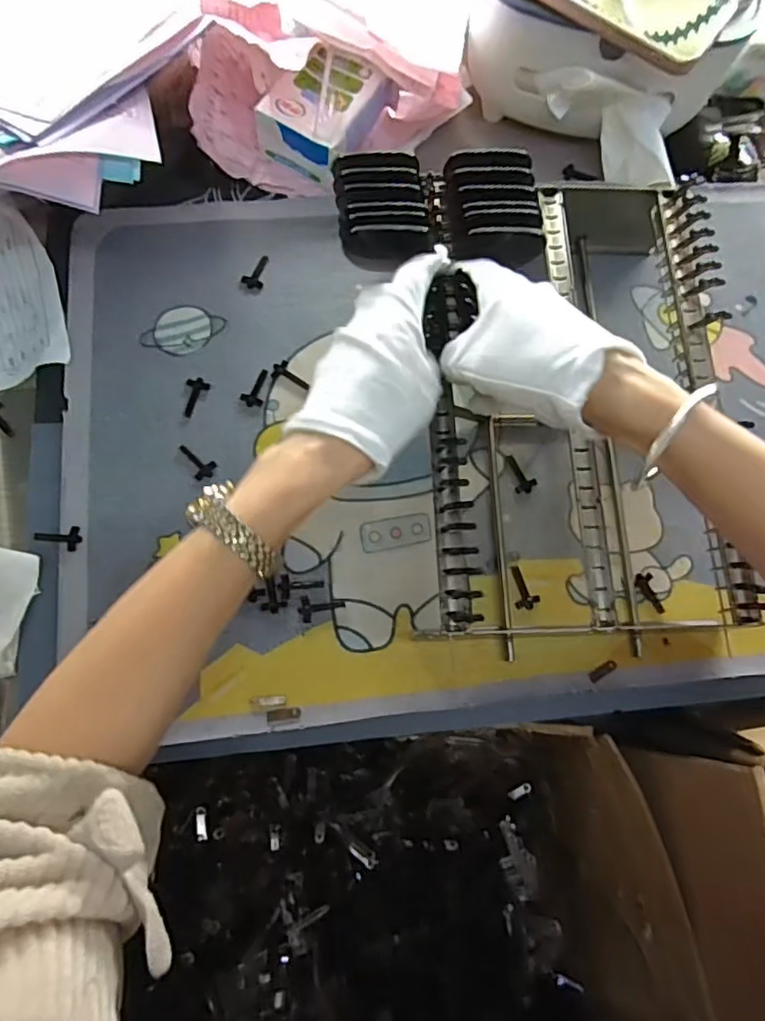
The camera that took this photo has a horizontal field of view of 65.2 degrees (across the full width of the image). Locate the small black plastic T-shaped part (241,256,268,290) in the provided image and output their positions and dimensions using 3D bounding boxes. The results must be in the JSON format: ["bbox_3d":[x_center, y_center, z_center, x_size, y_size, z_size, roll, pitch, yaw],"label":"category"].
[{"bbox_3d":[-0.093,-0.181,0.452,0.016,0.004,0.029,23,77,5],"label":"small black plastic T-shaped part"}]

